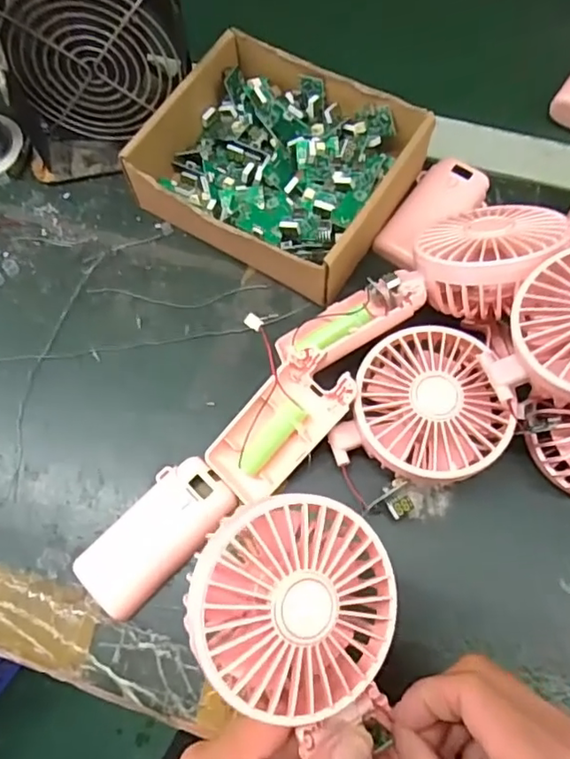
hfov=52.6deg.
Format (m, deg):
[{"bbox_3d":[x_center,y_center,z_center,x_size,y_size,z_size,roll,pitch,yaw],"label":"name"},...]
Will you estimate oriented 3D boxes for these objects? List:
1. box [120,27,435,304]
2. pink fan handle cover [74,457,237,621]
[{"bbox_3d":[-0.006,-0.150,0.404,0.173,0.047,0.147,29,73,12],"label":"box"},{"bbox_3d":[-0.073,0.088,0.327,0.049,0.021,0.092,41,76,16],"label":"pink fan handle cover"}]

